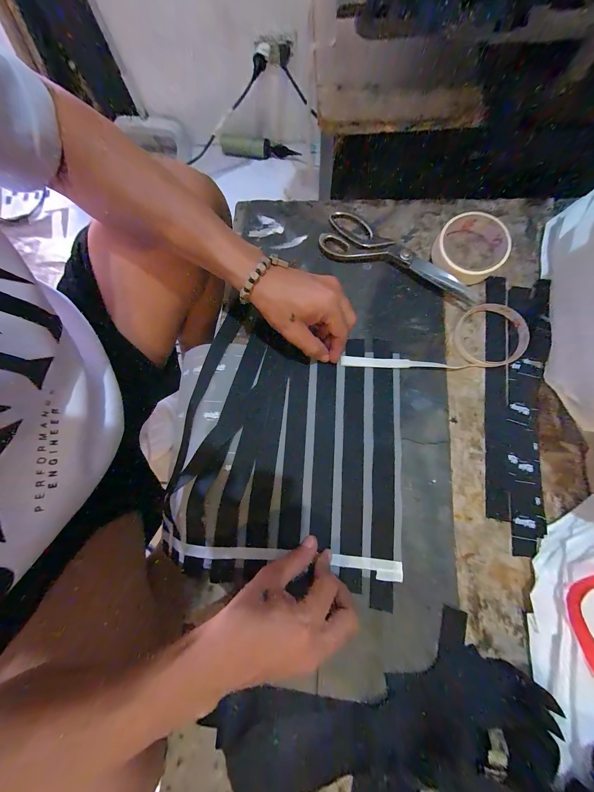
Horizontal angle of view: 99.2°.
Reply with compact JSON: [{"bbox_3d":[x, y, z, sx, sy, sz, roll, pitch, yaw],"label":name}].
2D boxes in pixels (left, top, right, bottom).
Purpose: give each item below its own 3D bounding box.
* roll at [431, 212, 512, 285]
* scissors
[{"bbox_3d":[0.231,-0.198,0.338,0.085,0.030,0.094,33,81,7],"label":"roll"},{"bbox_3d":[0.144,-0.200,0.354,0.222,0.013,0.073,22,80,5],"label":"scissors"}]

